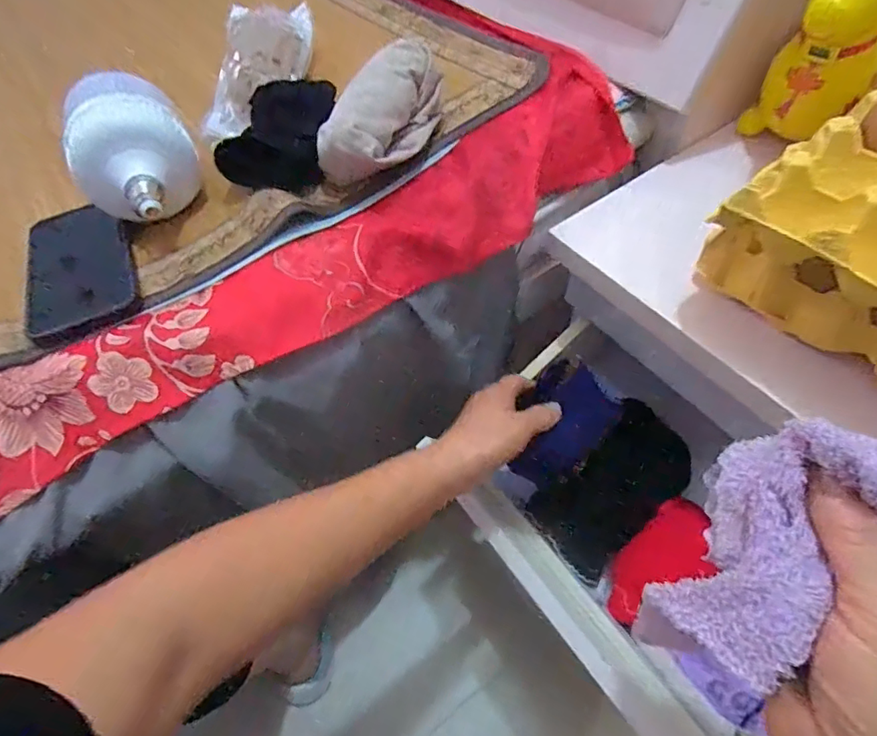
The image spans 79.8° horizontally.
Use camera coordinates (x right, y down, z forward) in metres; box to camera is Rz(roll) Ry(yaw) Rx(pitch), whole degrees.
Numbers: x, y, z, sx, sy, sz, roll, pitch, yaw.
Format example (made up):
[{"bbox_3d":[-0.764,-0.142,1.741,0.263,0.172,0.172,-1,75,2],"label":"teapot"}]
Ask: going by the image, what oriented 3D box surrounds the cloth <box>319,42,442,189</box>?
[{"bbox_3d":[-0.044,-0.201,0.429,0.064,0.072,0.122,34,65,25],"label":"cloth"}]

